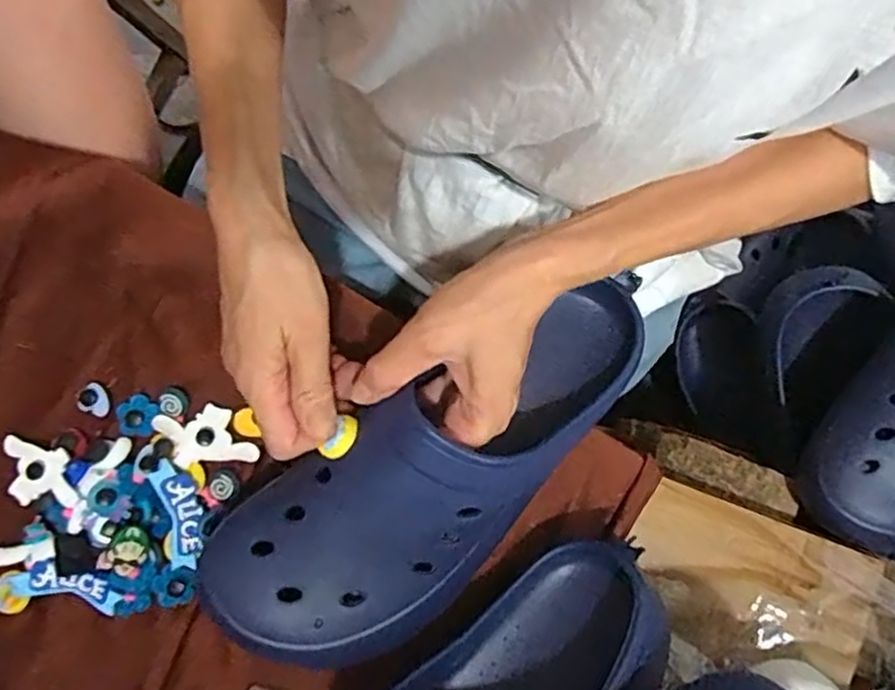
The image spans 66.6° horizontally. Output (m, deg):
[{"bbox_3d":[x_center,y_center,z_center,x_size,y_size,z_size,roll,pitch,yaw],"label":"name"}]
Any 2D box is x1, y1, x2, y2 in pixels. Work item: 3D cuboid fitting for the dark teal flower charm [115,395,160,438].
[{"bbox_3d":[-0.187,0.043,0.412,0.024,0.004,0.025,0,81,-2],"label":"dark teal flower charm"}]

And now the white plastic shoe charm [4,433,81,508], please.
[{"bbox_3d":[-0.238,0.074,0.399,0.049,0.011,0.038,2,81,-2],"label":"white plastic shoe charm"}]

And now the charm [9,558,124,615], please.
[{"bbox_3d":[-0.220,0.137,0.391,0.061,0.004,0.022,11,81,-1],"label":"charm"}]

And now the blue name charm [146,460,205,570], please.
[{"bbox_3d":[-0.157,0.098,0.399,0.025,0.007,0.061,-18,82,-5],"label":"blue name charm"}]

